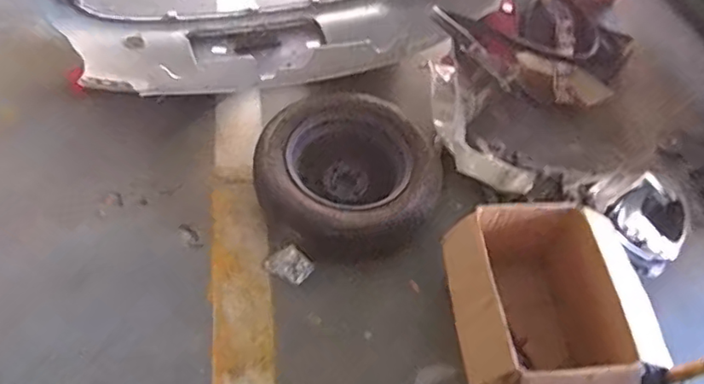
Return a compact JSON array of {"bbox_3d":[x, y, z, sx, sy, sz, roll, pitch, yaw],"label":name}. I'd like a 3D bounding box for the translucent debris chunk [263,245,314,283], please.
[{"bbox_3d":[-0.164,0.194,1.536,0.110,0.026,0.088,39,58,20],"label":"translucent debris chunk"}]

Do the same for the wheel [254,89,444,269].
[{"bbox_3d":[-0.013,-0.035,1.613,0.455,0.199,0.470,3,53,-5],"label":"wheel"}]

